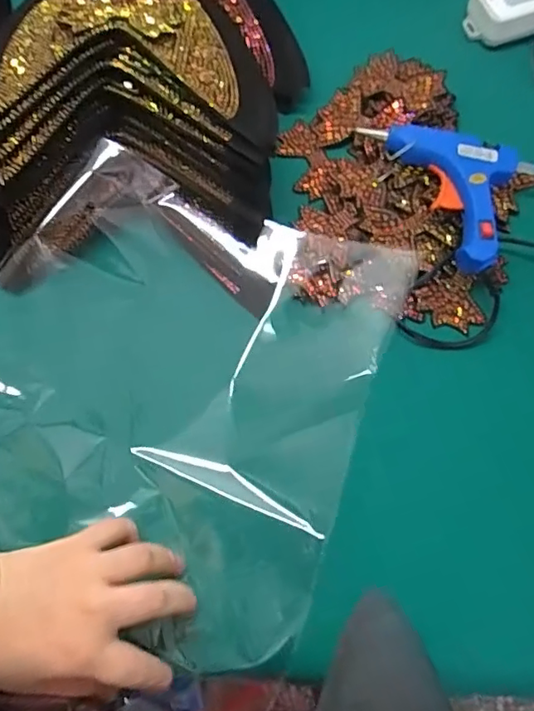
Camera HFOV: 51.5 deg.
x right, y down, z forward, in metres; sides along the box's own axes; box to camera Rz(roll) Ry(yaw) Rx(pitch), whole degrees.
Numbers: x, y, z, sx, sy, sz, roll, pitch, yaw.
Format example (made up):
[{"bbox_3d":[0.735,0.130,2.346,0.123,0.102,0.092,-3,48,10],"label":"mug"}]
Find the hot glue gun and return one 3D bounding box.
[{"bbox_3d":[0.152,-0.142,0.428,0.087,0.026,0.143,-30,74,-8],"label":"hot glue gun"}]

